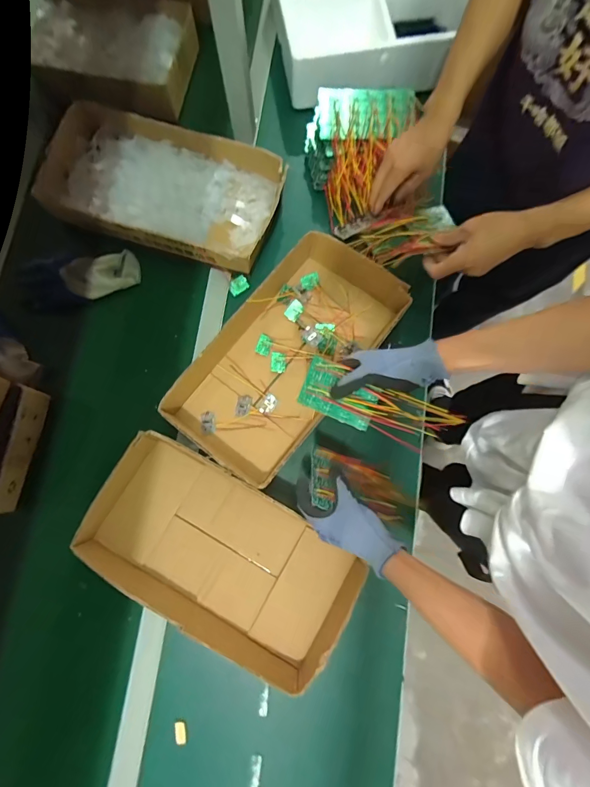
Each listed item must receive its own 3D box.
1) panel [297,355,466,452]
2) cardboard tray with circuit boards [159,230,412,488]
[{"bbox_3d":[0.104,0.019,0.498,0.198,0.013,0.068,23,96,15],"label":"panel"},{"bbox_3d":[-0.013,-0.066,0.666,0.216,0.073,0.422,37,82,7],"label":"cardboard tray with circuit boards"}]

